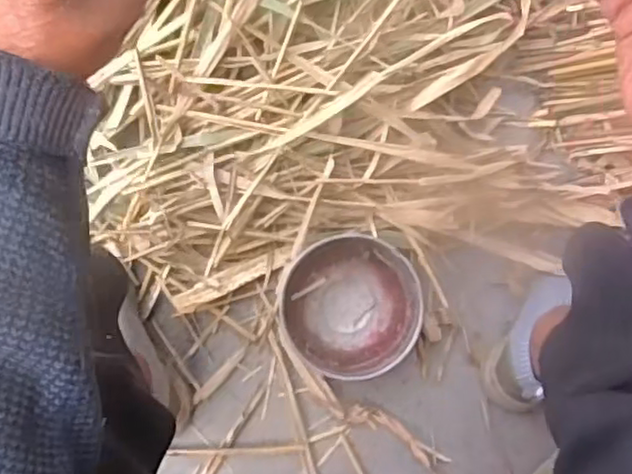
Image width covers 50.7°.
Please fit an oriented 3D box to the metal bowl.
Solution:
[{"bbox_3d":[0.041,0.082,0.793,0.156,0.054,0.163,0,90,-3],"label":"metal bowl"}]

